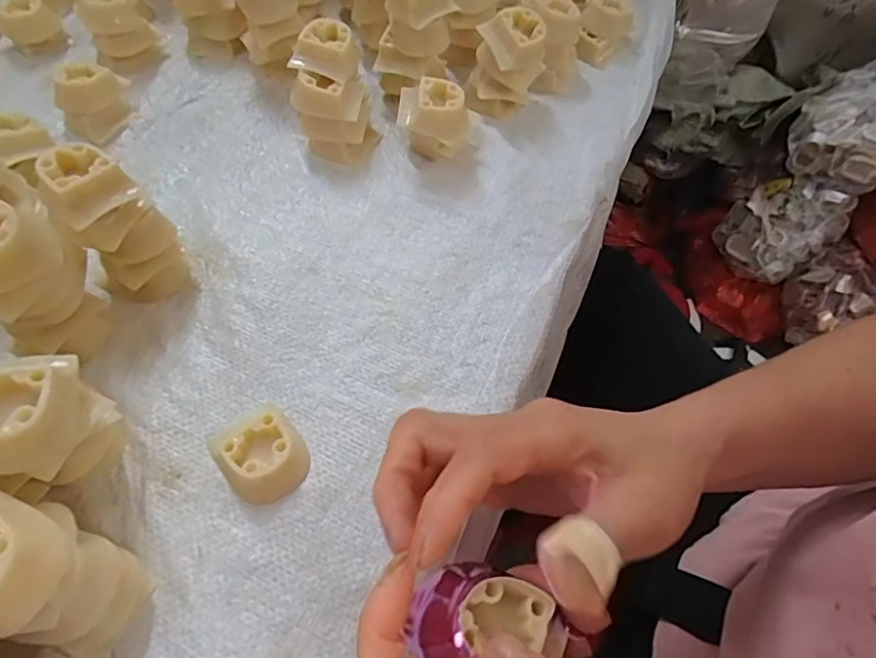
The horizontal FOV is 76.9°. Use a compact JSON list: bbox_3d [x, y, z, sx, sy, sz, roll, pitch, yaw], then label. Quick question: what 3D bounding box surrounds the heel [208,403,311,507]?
[{"bbox_3d":[-0.086,0.059,0.266,0.039,0.017,0.049,-35,67,-21],"label":"heel"}]

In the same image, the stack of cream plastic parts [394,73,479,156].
[{"bbox_3d":[-0.001,-0.137,0.368,0.049,0.047,0.039,0,59,-3],"label":"stack of cream plastic parts"}]

